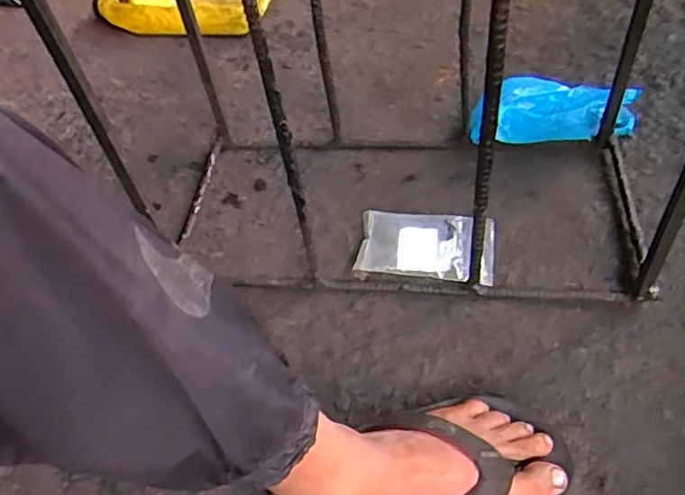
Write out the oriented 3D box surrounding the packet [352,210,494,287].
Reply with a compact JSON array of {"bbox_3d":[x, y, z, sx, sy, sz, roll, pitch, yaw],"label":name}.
[{"bbox_3d":[0.097,-0.003,0.724,0.152,0.020,0.097,5,50,10],"label":"packet"}]

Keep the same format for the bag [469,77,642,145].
[{"bbox_3d":[0.278,-0.172,0.818,0.218,0.077,0.101,-2,49,6],"label":"bag"}]

